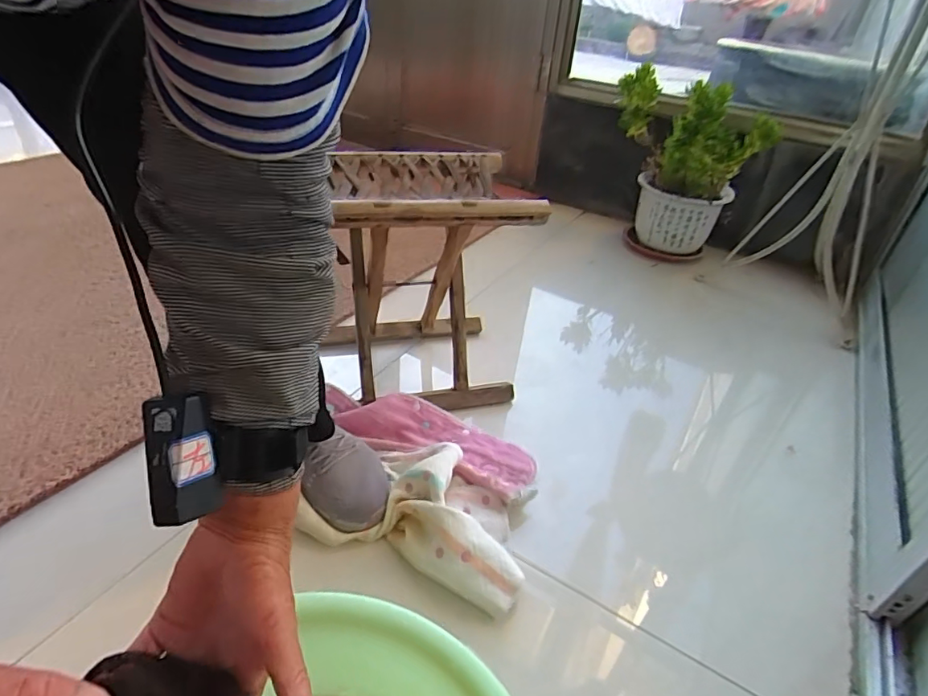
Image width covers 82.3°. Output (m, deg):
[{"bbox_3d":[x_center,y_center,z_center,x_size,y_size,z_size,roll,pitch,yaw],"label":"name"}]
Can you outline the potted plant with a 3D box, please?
[{"bbox_3d":[0.470,-0.401,1.214,0.316,0.381,0.253,14,37,13],"label":"potted plant"}]

